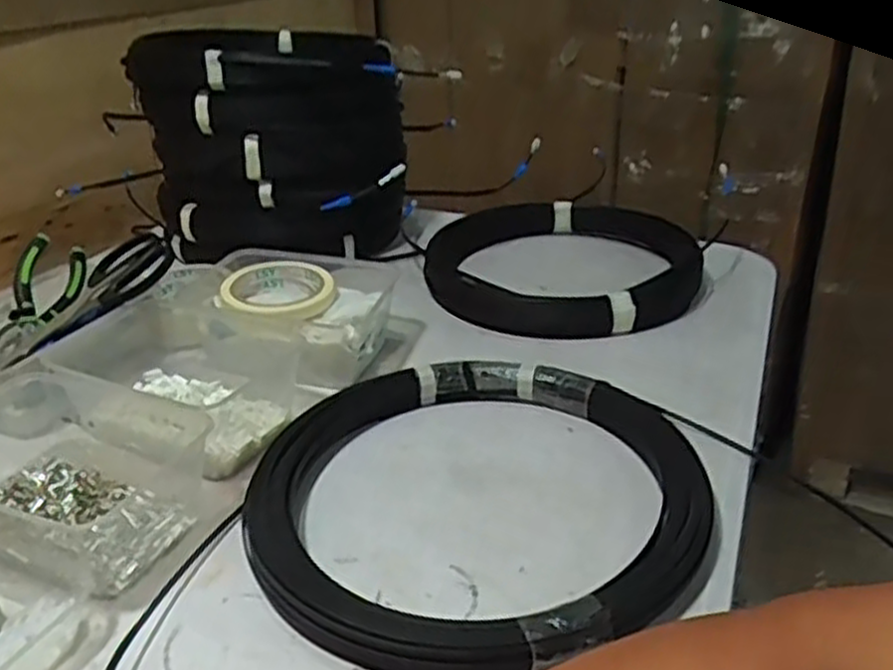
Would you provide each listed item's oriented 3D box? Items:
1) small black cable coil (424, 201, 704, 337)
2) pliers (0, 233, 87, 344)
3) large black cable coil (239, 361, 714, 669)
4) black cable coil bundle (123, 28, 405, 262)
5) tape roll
[{"bbox_3d":[0.124,-0.075,0.847,0.272,0.062,0.269,-1,23,0],"label":"small black cable coil"},{"bbox_3d":[-0.350,-0.036,0.693,0.053,0.022,0.109,15,64,-20],"label":"pliers"},{"bbox_3d":[0.019,0.103,0.527,0.288,0.039,0.279,-1,23,0],"label":"large black cable coil"},{"bbox_3d":[-0.192,-0.240,0.901,0.279,0.198,0.279,-6,24,-11],"label":"black cable coil bundle"},{"bbox_3d":[-0.151,-0.039,0.701,0.103,0.020,0.102,-1,23,0],"label":"tape roll"}]

